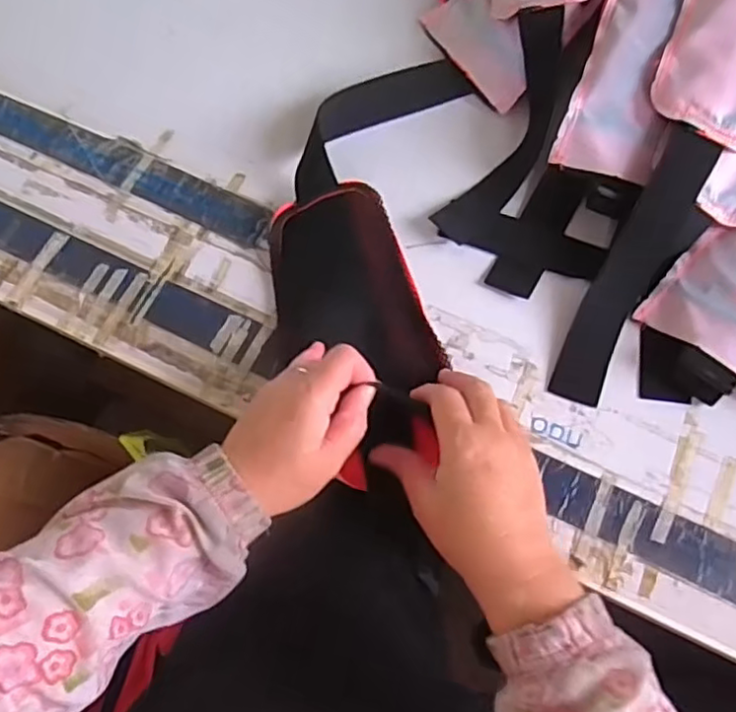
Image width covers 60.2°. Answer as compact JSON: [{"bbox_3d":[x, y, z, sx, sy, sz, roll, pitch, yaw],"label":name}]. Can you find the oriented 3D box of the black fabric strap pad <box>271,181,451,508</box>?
[{"bbox_3d":[-0.007,-0.018,0.482,0.106,0.026,0.241,-18,72,-5],"label":"black fabric strap pad"}]

